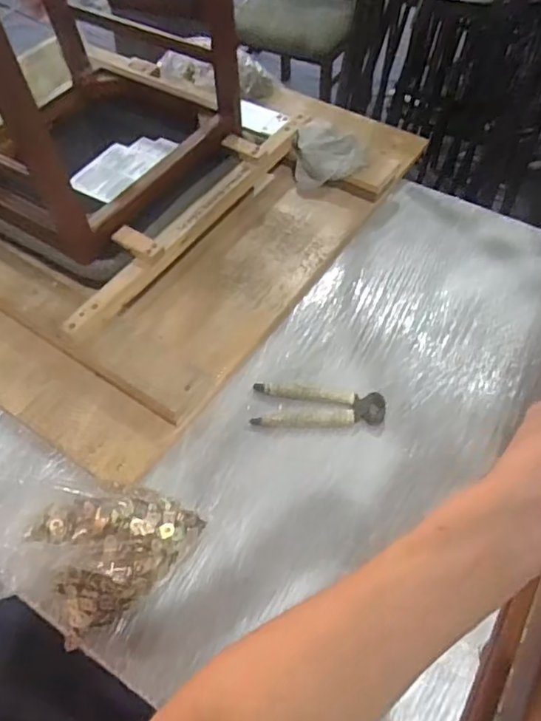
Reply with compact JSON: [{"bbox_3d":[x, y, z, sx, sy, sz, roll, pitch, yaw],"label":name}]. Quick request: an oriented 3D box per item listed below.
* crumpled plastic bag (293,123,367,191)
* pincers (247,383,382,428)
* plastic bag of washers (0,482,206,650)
[{"bbox_3d":[0.118,-0.400,1.132,0.137,0.085,0.102,-2,55,0],"label":"crumpled plastic bag"},{"bbox_3d":[0.073,0.071,0.871,0.194,0.019,0.067,3,56,4],"label":"pincers"},{"bbox_3d":[-0.247,0.238,0.738,0.257,0.078,0.198,18,58,14],"label":"plastic bag of washers"}]

